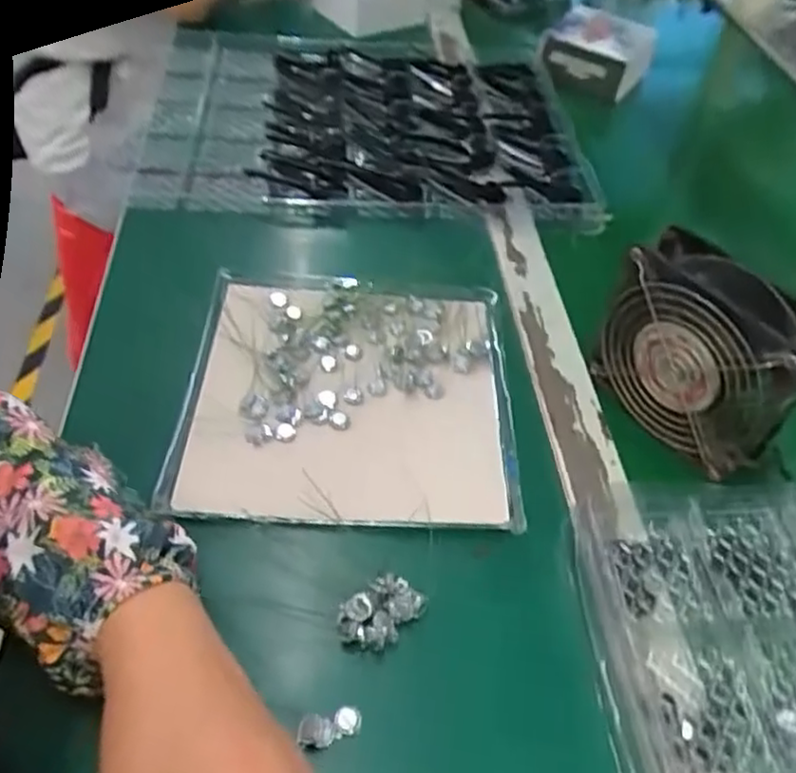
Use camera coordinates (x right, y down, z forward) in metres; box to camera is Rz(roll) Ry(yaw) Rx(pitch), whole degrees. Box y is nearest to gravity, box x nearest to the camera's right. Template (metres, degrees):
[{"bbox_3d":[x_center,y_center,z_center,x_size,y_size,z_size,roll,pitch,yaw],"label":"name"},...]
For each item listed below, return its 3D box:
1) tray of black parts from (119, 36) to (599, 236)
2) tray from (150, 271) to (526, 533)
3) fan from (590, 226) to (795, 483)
[{"bbox_3d":[-0.036,-0.267,0.693,0.410,0.038,0.346,1,47,-5],"label":"tray of black parts"},{"bbox_3d":[-0.030,-0.004,0.456,0.201,0.018,0.207,4,47,-3],"label":"tray"},{"bbox_3d":[0.185,-0.020,0.429,0.050,0.106,0.119,-24,57,-26],"label":"fan"}]

